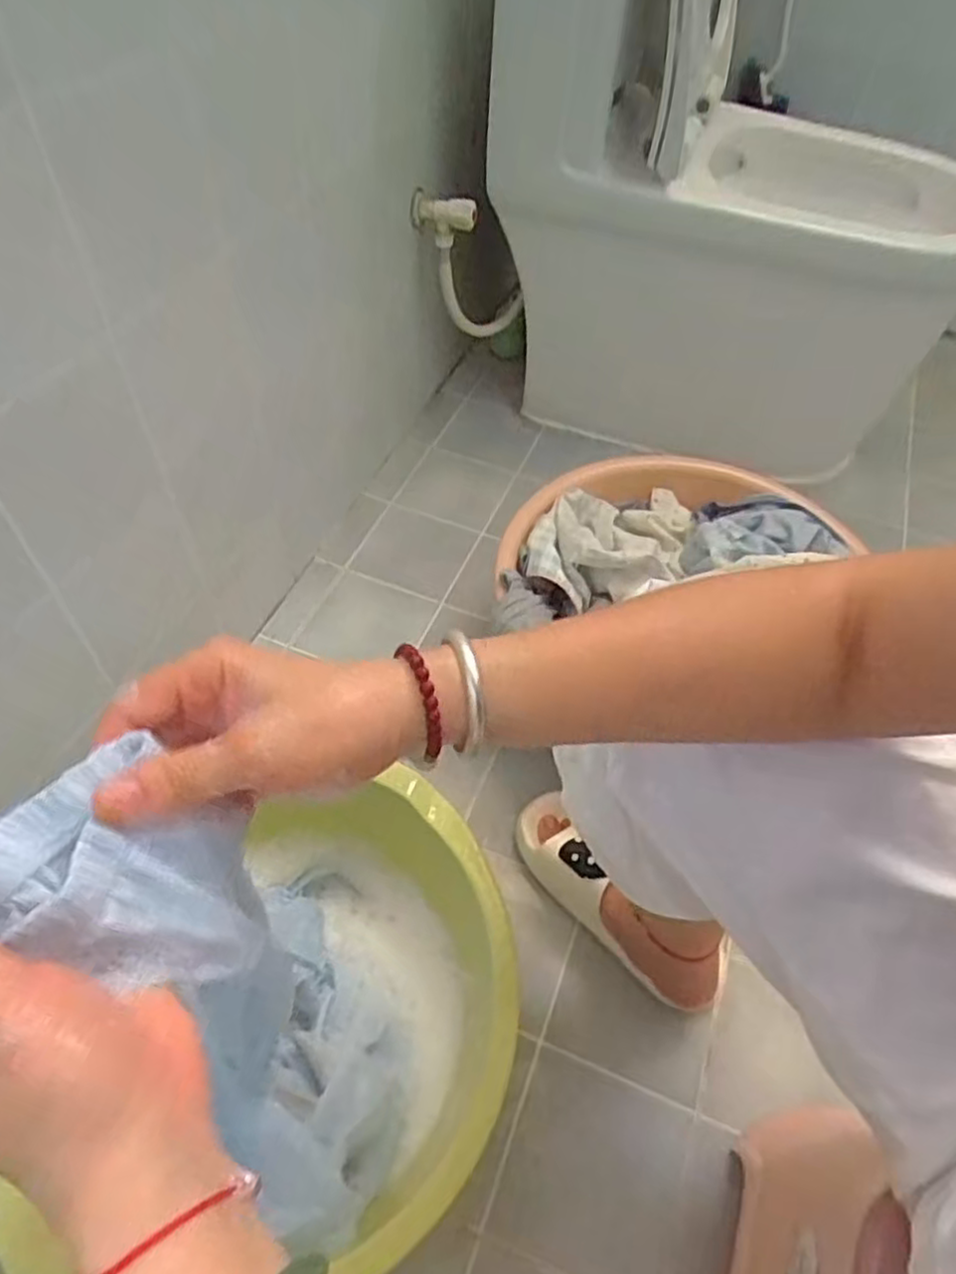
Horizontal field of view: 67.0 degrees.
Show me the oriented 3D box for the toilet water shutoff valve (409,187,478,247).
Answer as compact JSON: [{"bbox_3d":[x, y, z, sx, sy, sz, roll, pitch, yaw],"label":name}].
[{"bbox_3d":[-0.051,-0.612,1.056,0.095,0.059,0.038,4,52,-2],"label":"toilet water shutoff valve"}]

